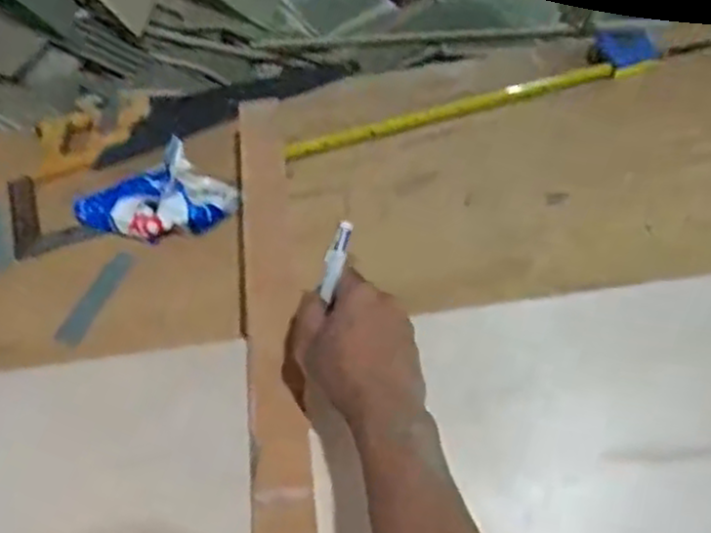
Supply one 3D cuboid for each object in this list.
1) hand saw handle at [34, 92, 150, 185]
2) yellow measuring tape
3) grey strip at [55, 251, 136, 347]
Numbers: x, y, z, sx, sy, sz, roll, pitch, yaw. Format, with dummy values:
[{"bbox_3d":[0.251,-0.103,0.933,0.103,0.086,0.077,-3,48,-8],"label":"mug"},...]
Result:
[{"bbox_3d":[-0.322,-0.163,0.897,0.085,0.025,0.171,24,54,26],"label":"hand saw handle"},{"bbox_3d":[0.138,-0.200,0.883,0.453,0.037,0.066,-17,48,-8],"label":"yellow measuring tape"},{"bbox_3d":[-0.255,0.031,0.741,0.023,0.004,0.104,31,70,-4],"label":"grey strip"}]

